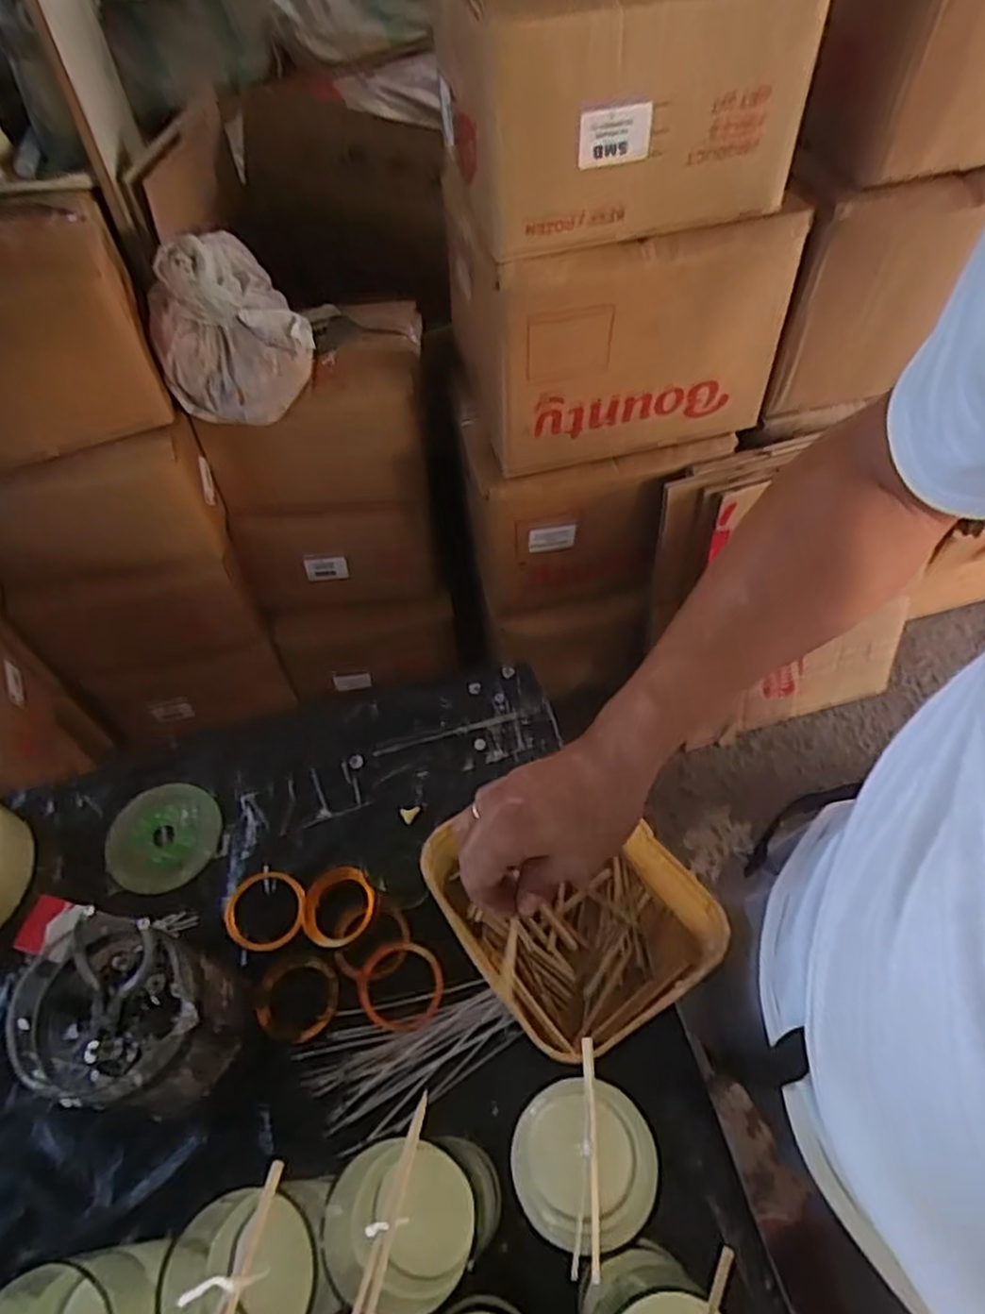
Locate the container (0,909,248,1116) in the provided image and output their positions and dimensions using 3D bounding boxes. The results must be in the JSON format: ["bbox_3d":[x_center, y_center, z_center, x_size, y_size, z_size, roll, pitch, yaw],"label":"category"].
[{"bbox_3d":[-0.231,0.240,0.494,0.108,0.159,0.103,-1,56,1],"label":"container"}]

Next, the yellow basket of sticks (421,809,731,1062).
[{"bbox_3d":[0.060,0.190,0.562,0.160,0.069,0.179,-29,60,-17],"label":"yellow basket of sticks"}]

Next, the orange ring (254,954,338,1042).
[{"bbox_3d":[-0.149,0.258,0.565,0.062,0.010,0.059,-1,56,1],"label":"orange ring"}]

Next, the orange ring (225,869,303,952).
[{"bbox_3d":[-0.186,0.205,0.603,0.064,0.009,0.062,-1,56,1],"label":"orange ring"}]

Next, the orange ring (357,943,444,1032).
[{"bbox_3d":[-0.070,0.250,0.564,0.065,0.006,0.061,-1,56,1],"label":"orange ring"}]

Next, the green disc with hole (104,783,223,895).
[{"bbox_3d":[-0.290,0.156,0.653,0.098,0.008,0.095,-7,56,-3],"label":"green disc with hole"}]

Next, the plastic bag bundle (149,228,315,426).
[{"bbox_3d":[-0.412,-0.515,1.138,0.221,0.186,0.273,-24,58,-14],"label":"plastic bag bundle"}]

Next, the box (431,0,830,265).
[{"bbox_3d":[0.132,-0.595,0.780,0.334,0.235,0.207,-14,56,-8],"label":"box"}]

